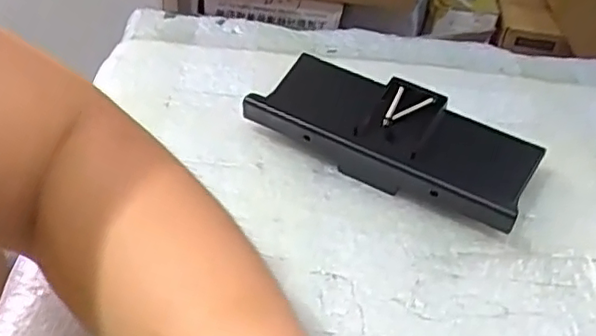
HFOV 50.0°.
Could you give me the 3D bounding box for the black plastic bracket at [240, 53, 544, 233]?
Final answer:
[{"bbox_3d":[0.057,-0.021,0.386,0.164,0.034,0.076,24,47,17],"label":"black plastic bracket"}]

